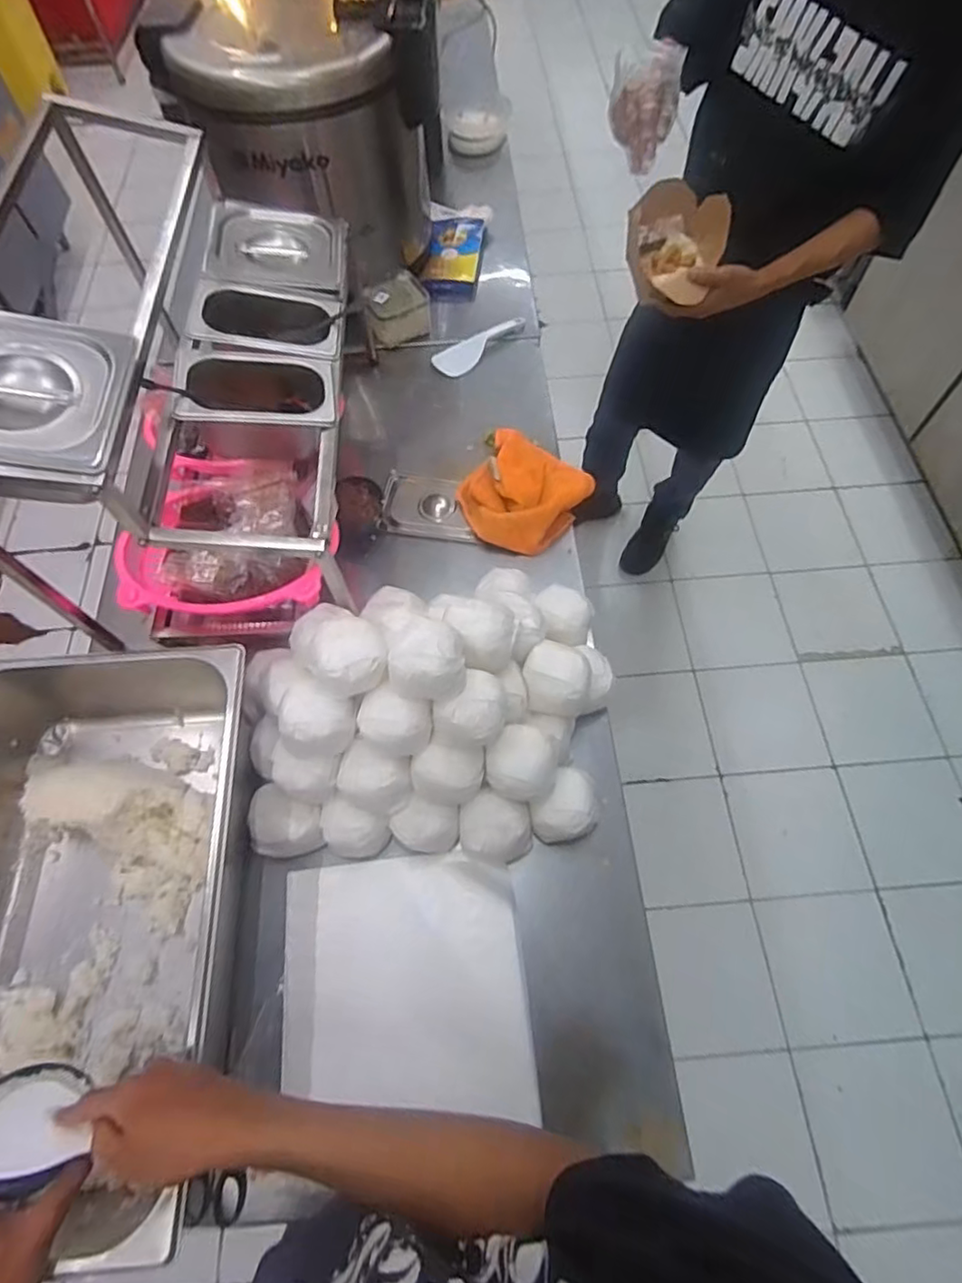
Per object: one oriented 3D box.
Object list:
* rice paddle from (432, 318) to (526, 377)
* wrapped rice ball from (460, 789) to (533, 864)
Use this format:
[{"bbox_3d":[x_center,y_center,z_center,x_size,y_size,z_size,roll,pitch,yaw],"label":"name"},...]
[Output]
[{"bbox_3d":[-0.002,-0.539,1.115,0.185,0.022,0.066,-39,69,-16],"label":"rice paddle"},{"bbox_3d":[0.017,0.210,0.702,0.080,0.055,0.070,4,64,4],"label":"wrapped rice ball"}]

